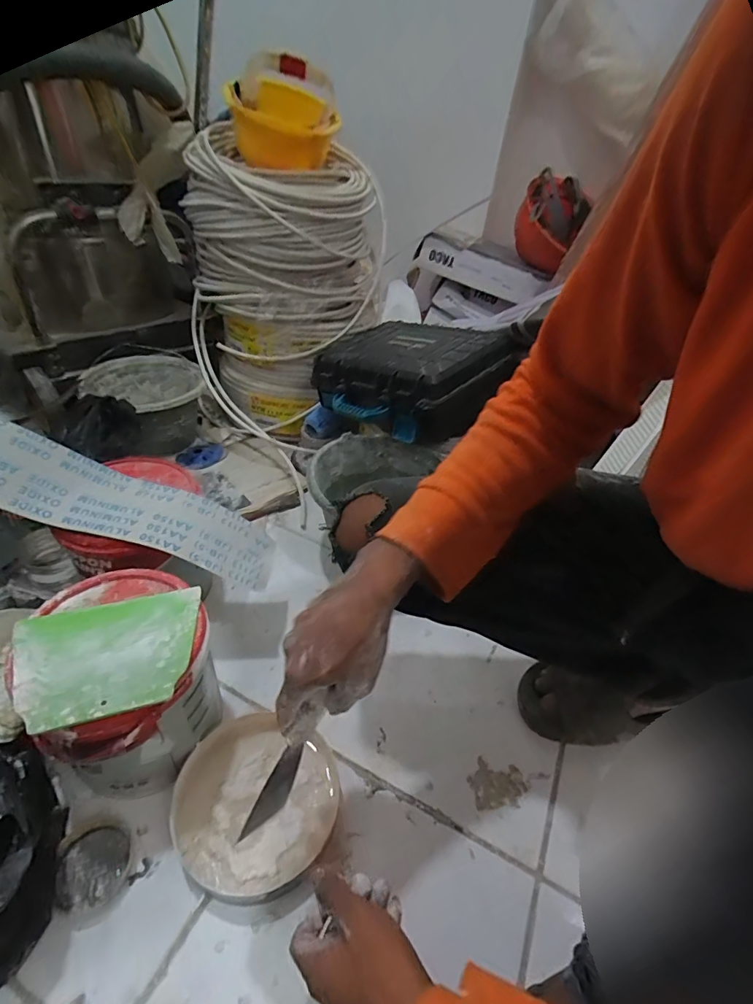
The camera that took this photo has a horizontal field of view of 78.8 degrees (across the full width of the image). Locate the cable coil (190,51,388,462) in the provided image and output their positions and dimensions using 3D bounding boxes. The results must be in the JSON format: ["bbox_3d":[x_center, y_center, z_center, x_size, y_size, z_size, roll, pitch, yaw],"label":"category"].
[{"bbox_3d":[-0.214,-0.504,0.974,0.378,0.593,0.363,4,40,-4],"label":"cable coil"}]

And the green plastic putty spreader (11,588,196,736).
[{"bbox_3d":[-0.259,0.145,0.442,0.159,0.009,0.126,-8,42,-17],"label":"green plastic putty spreader"}]

